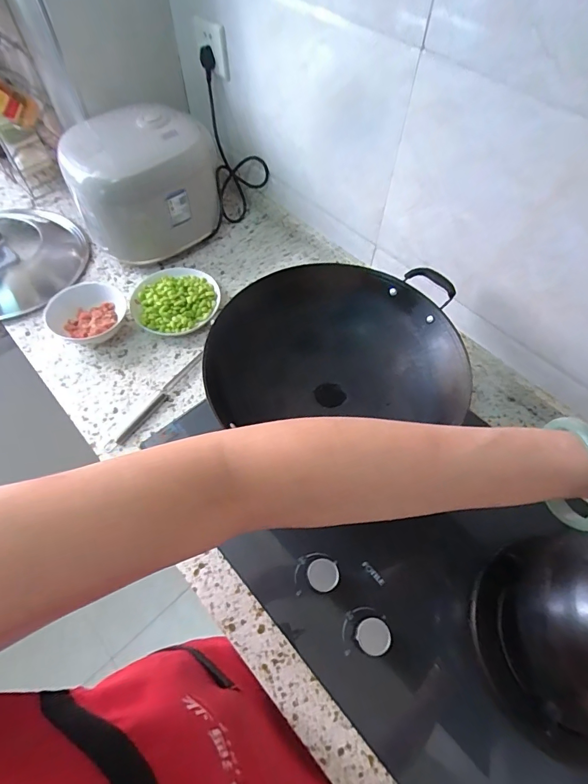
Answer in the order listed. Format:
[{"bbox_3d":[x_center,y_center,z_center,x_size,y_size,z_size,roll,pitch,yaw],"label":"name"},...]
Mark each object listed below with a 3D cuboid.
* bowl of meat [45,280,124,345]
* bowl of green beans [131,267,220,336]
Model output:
[{"bbox_3d":[-0.390,-0.145,0.759,0.139,0.053,0.121,12,60,7],"label":"bowl of meat"},{"bbox_3d":[-0.231,-0.180,0.794,0.159,0.040,0.171,0,59,0],"label":"bowl of green beans"}]

